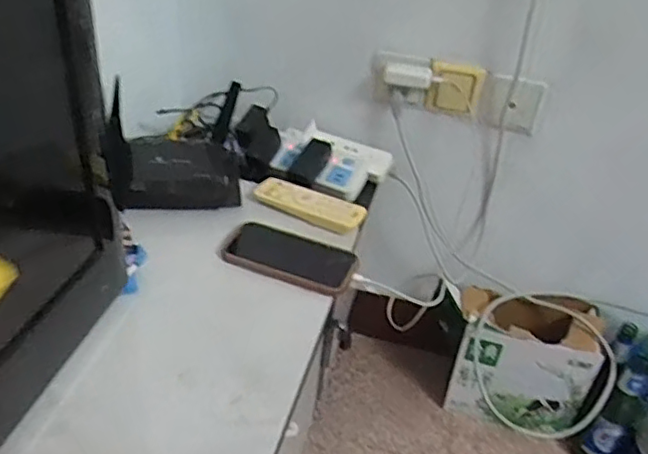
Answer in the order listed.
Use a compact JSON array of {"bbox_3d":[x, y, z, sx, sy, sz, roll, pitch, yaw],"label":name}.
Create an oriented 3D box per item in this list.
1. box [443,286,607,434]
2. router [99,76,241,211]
[{"bbox_3d":[0.357,0.253,1.124,0.246,0.245,0.136,15,36,13],"label":"box"},{"bbox_3d":[-0.205,-0.106,0.862,0.170,0.099,0.179,-3,37,-10],"label":"router"}]

